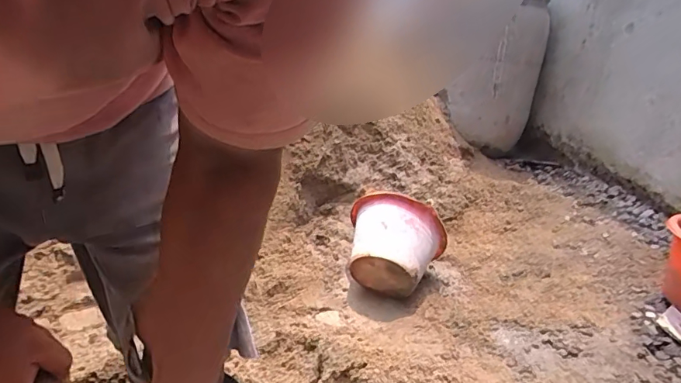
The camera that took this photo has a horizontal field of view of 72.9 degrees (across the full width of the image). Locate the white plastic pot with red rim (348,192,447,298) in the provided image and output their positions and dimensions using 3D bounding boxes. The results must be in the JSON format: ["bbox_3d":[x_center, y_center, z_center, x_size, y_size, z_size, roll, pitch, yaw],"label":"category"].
[{"bbox_3d":[0.155,0.159,1.334,0.277,0.246,0.236,8,23,10],"label":"white plastic pot with red rim"}]

